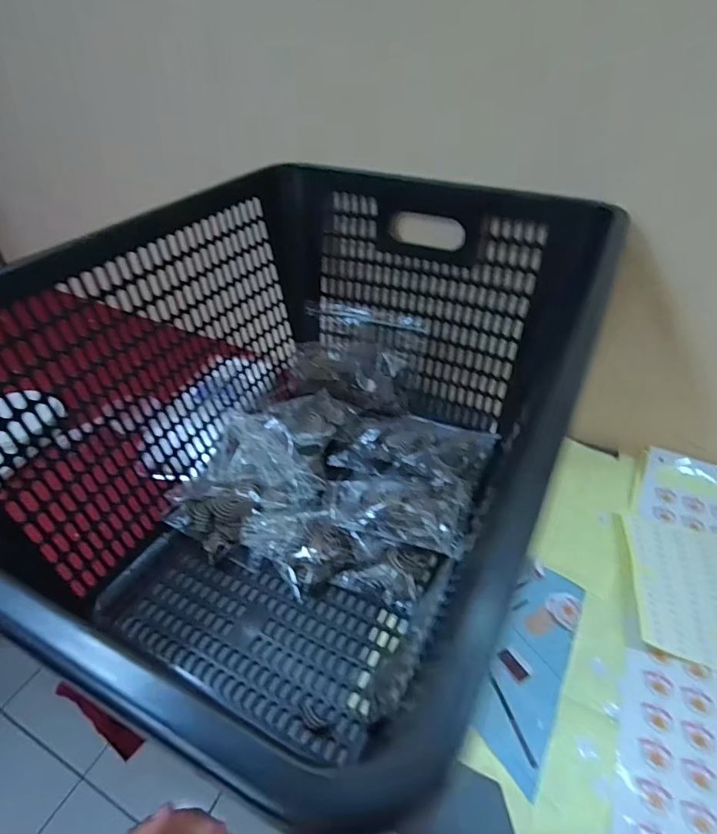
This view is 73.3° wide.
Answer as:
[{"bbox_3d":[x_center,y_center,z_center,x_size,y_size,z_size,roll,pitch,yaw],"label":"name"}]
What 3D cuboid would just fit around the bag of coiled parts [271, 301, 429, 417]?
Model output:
[{"bbox_3d":[-0.004,-0.087,0.690,0.195,0.121,0.080,6,41,7],"label":"bag of coiled parts"}]

